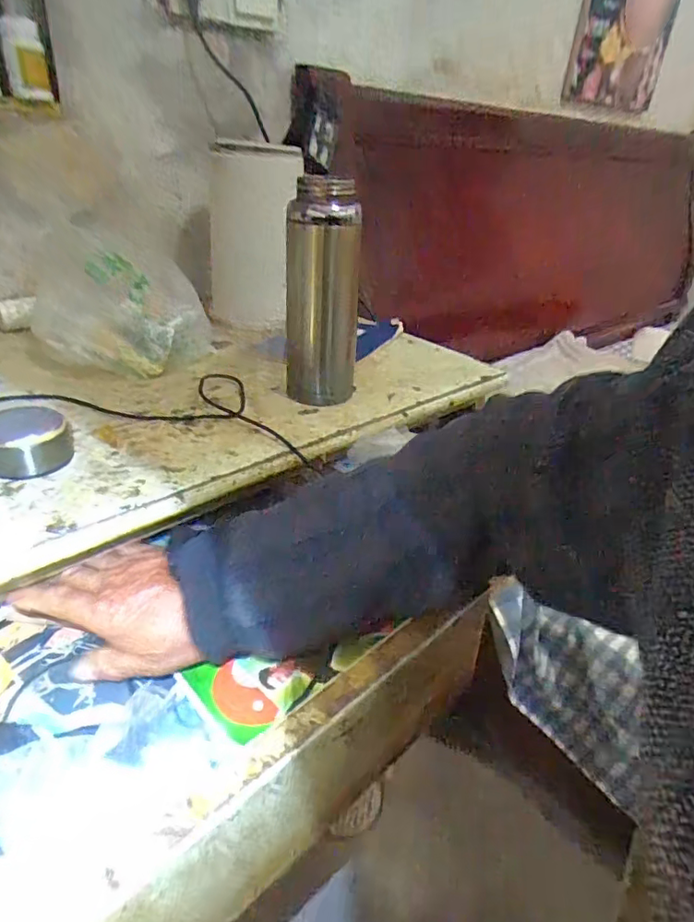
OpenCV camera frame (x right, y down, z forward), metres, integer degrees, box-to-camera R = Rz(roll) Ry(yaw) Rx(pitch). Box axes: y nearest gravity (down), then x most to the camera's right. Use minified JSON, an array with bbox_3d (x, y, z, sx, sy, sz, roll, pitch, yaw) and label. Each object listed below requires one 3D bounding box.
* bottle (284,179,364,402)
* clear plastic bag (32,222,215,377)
[{"bbox_3d":[-0.025,-0.172,0.572,0.076,0.214,0.083,5,30,0],"label":"bottle"},{"bbox_3d":[-0.258,-0.189,0.639,0.189,0.141,0.141,-5,32,-17],"label":"clear plastic bag"}]

